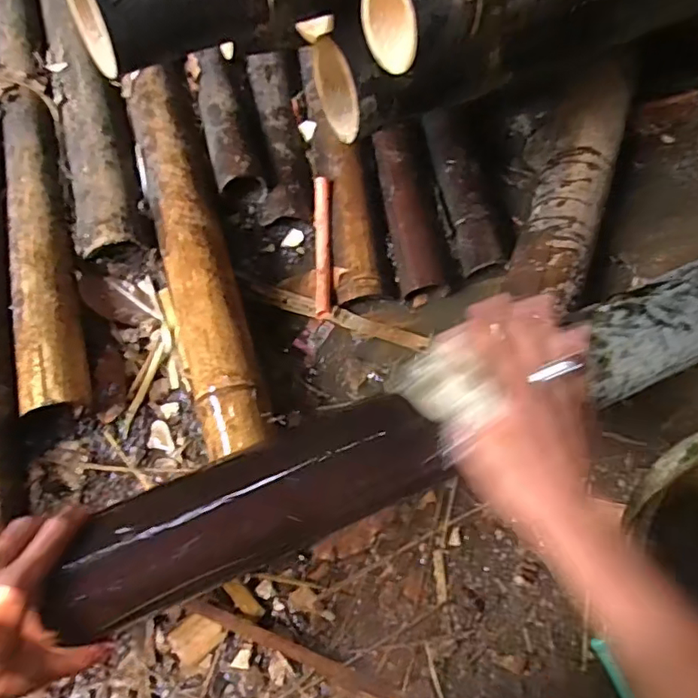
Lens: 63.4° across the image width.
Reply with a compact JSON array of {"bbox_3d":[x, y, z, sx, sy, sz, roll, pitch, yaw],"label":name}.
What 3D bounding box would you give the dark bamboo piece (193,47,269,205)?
[{"bbox_3d":[-0.168,-0.307,0.757,0.060,0.050,0.225,-16,69,-7],"label":"dark bamboo piece"}]

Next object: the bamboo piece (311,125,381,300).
[{"bbox_3d":[-0.005,-0.189,0.748,0.060,0.042,0.259,-8,68,-4],"label":"bamboo piece"}]

